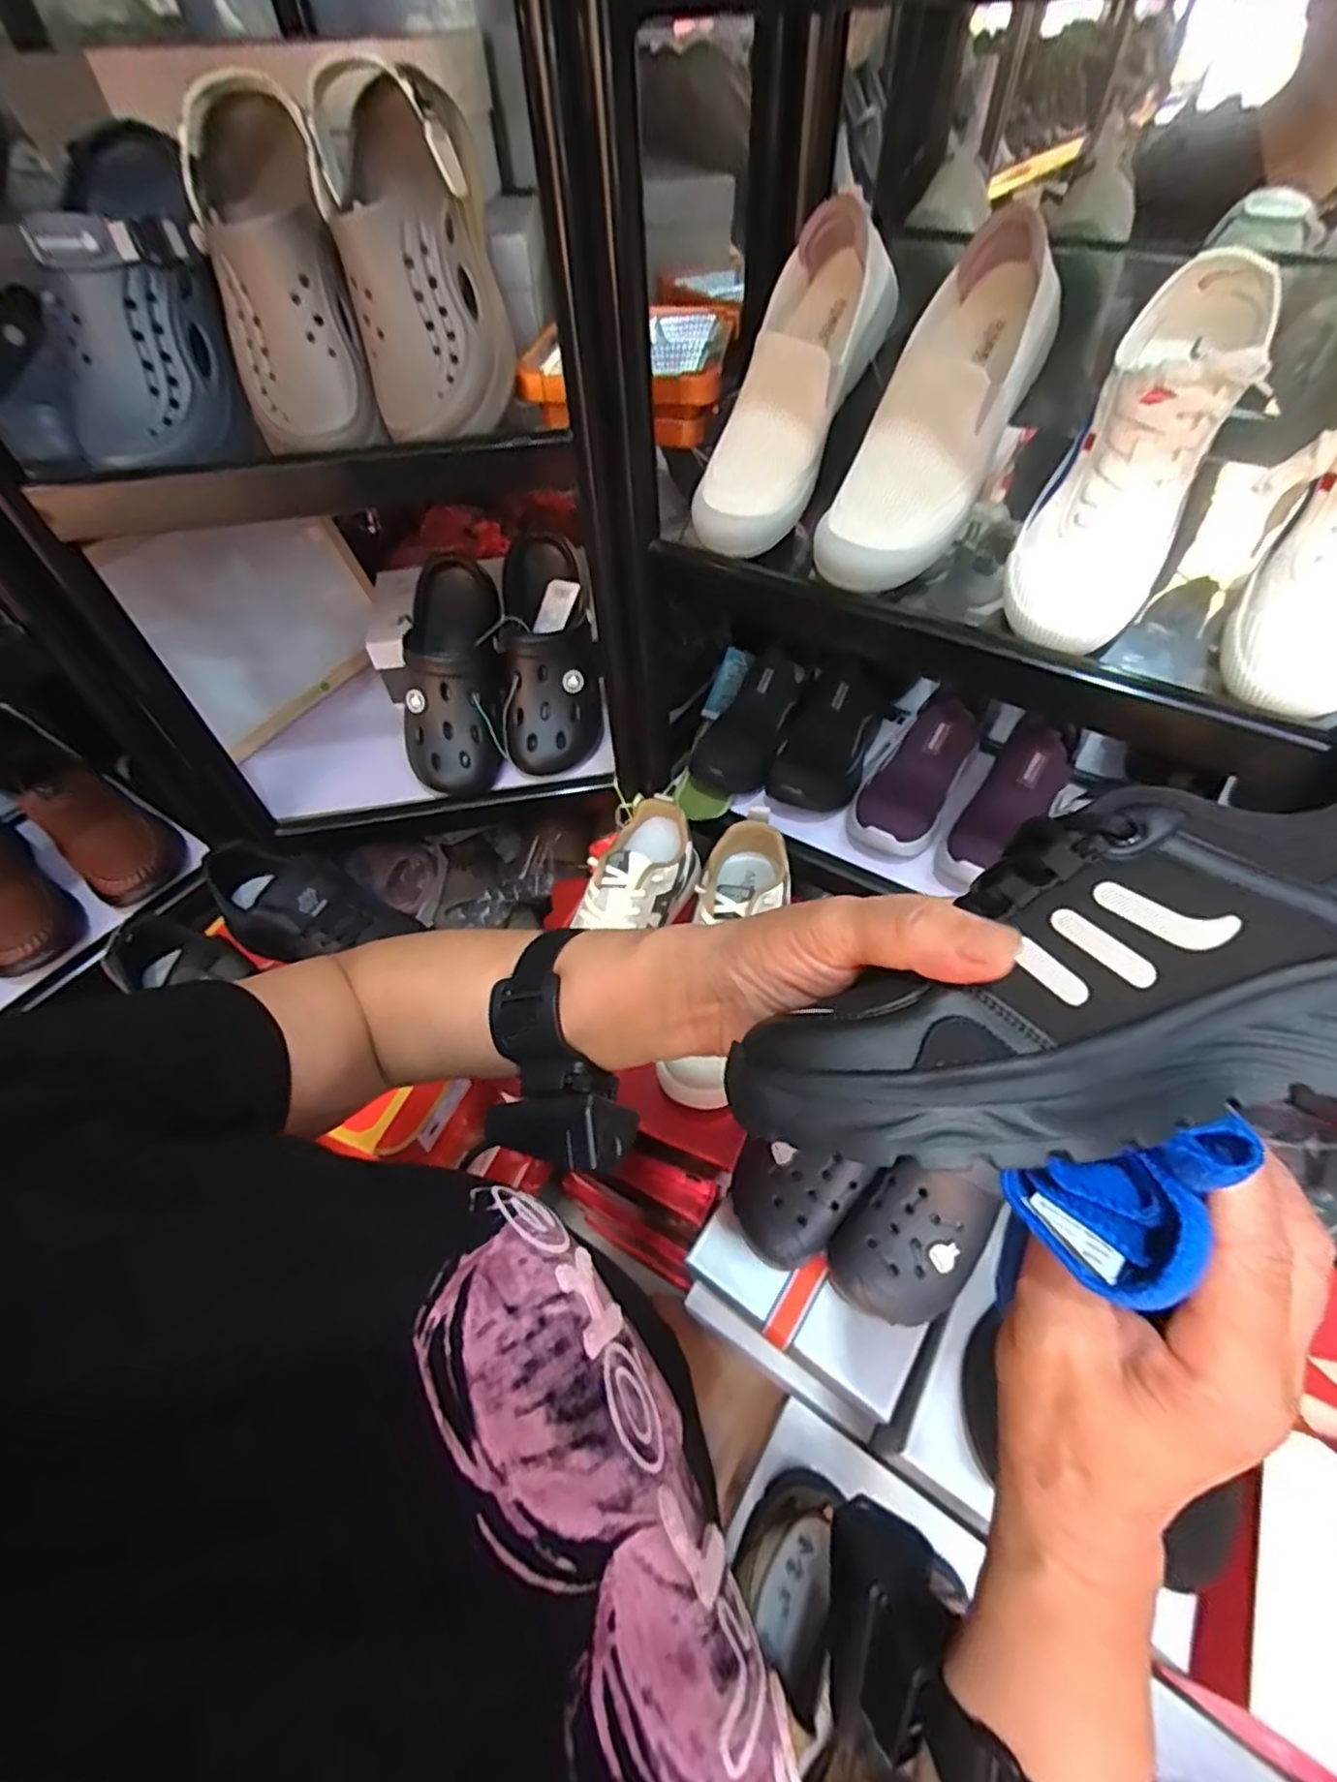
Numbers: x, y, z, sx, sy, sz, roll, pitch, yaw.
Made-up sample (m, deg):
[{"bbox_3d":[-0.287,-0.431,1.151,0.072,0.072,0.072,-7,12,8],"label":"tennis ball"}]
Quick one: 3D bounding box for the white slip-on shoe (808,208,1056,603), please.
[{"bbox_3d":[0.183,-0.320,0.472,0.078,0.220,0.061,34,17,25],"label":"white slip-on shoe"}]

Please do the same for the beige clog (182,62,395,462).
[{"bbox_3d":[-0.287,-0.445,0.499,0.096,0.207,0.094,-15,15,-9],"label":"beige clog"}]

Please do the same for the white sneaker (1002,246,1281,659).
[{"bbox_3d":[0.289,-0.271,0.421,0.080,0.227,0.097,26,19,21],"label":"white sneaker"}]

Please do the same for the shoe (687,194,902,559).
[{"bbox_3d":[0.089,-0.374,0.518,0.079,0.220,0.073,30,16,23],"label":"shoe"}]

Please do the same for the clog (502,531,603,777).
[{"bbox_3d":[-0.141,-0.275,0.778,0.108,0.073,0.262,-4,89,-1],"label":"clog"}]

